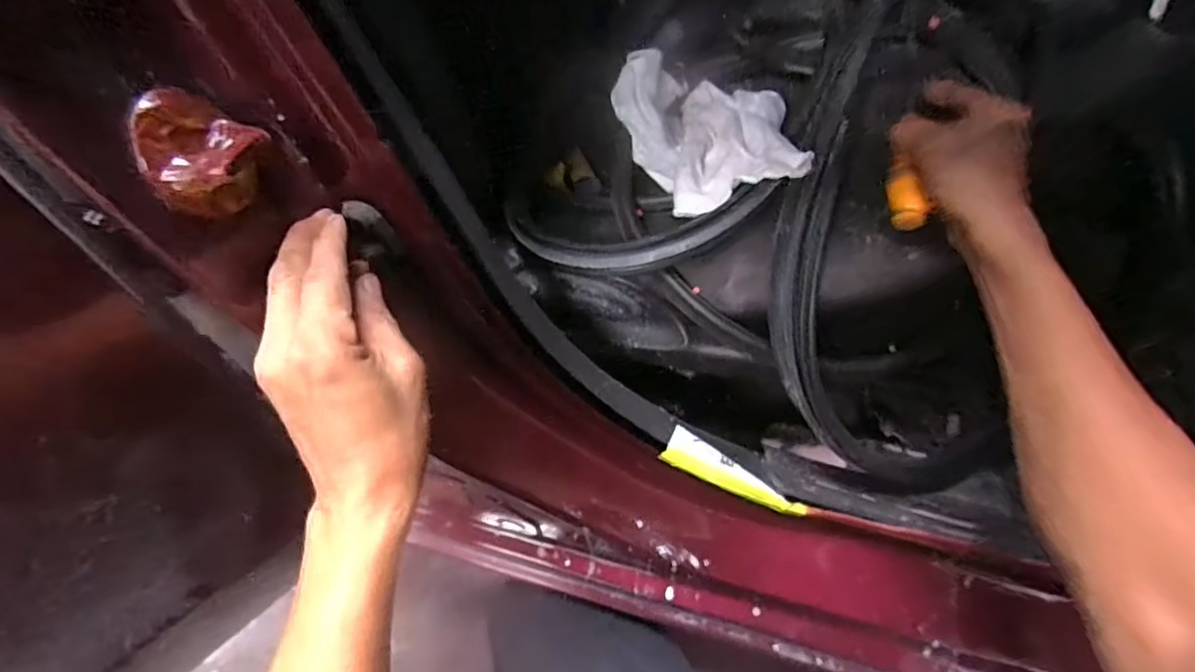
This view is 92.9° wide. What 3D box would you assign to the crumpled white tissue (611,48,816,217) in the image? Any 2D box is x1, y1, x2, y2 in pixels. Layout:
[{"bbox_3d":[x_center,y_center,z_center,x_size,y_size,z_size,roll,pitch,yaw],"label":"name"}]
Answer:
[{"bbox_3d":[0.090,-0.180,0.505,0.164,0.074,0.167,6,55,7],"label":"crumpled white tissue"}]

